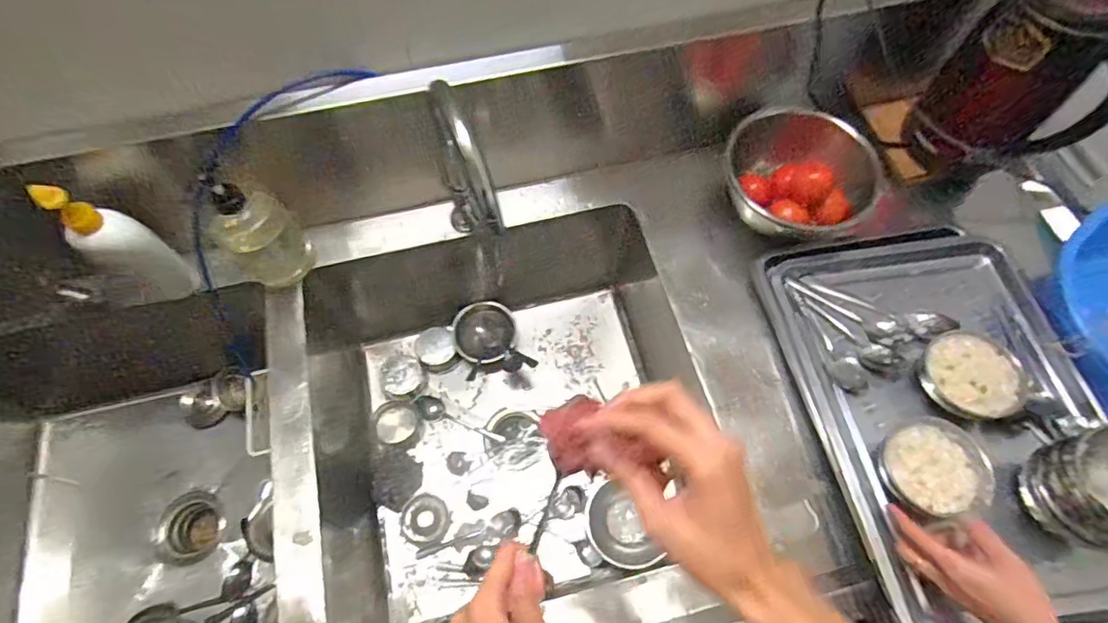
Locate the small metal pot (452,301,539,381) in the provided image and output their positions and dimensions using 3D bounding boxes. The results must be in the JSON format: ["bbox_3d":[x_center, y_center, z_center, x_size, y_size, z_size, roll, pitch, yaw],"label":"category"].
[{"bbox_3d":[-0.115,0.057,0.996,0.116,0.089,0.169,-20,66,-9],"label":"small metal pot"}]

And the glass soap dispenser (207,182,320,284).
[{"bbox_3d":[-0.389,-0.103,0.735,0.091,0.174,0.067,-37,70,-16],"label":"glass soap dispenser"}]

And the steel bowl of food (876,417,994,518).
[{"bbox_3d":[0.419,0.175,0.623,0.104,0.044,0.101,0,64,0],"label":"steel bowl of food"}]

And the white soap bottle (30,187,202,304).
[{"bbox_3d":[-0.536,-0.079,0.691,0.067,0.226,0.071,0,64,0],"label":"white soap bottle"}]

